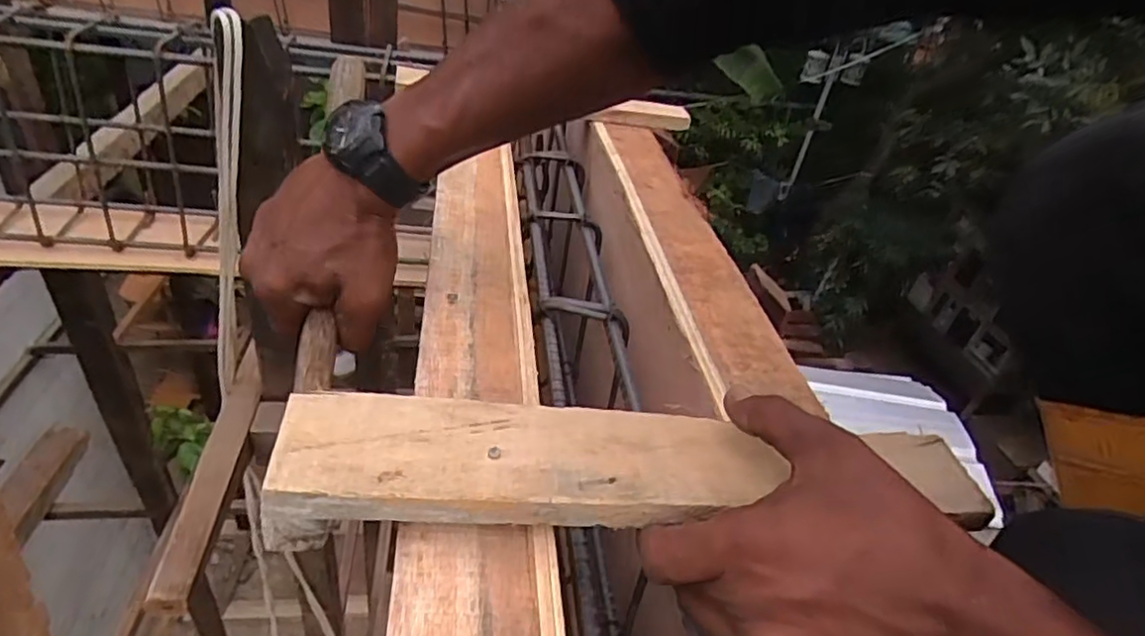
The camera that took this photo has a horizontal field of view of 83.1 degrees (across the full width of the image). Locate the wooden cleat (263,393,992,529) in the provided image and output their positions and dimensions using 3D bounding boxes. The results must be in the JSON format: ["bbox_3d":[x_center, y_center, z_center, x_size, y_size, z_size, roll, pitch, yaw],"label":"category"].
[{"bbox_3d":[0.039,0.070,0.311,0.332,0.021,0.057,4,31,-13],"label":"wooden cleat"}]

